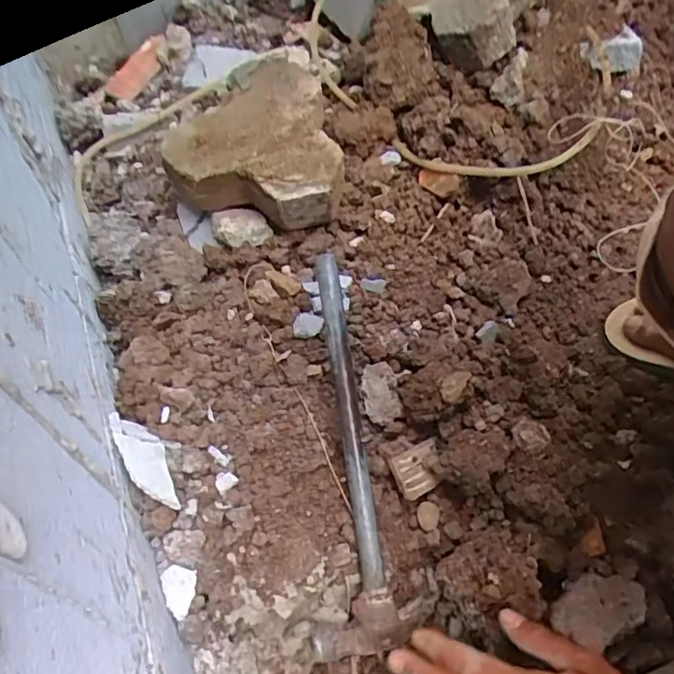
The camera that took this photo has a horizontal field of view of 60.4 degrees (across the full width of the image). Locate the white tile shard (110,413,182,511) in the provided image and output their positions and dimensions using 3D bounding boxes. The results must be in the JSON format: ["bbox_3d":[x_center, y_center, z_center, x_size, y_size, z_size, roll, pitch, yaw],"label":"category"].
[{"bbox_3d":[-0.153,0.096,0.464,0.032,0.008,0.102,-17,49,-37],"label":"white tile shard"}]

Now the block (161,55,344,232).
[{"bbox_3d":[-0.097,-0.207,0.666,0.186,0.110,0.192,-14,53,-5],"label":"block"}]

